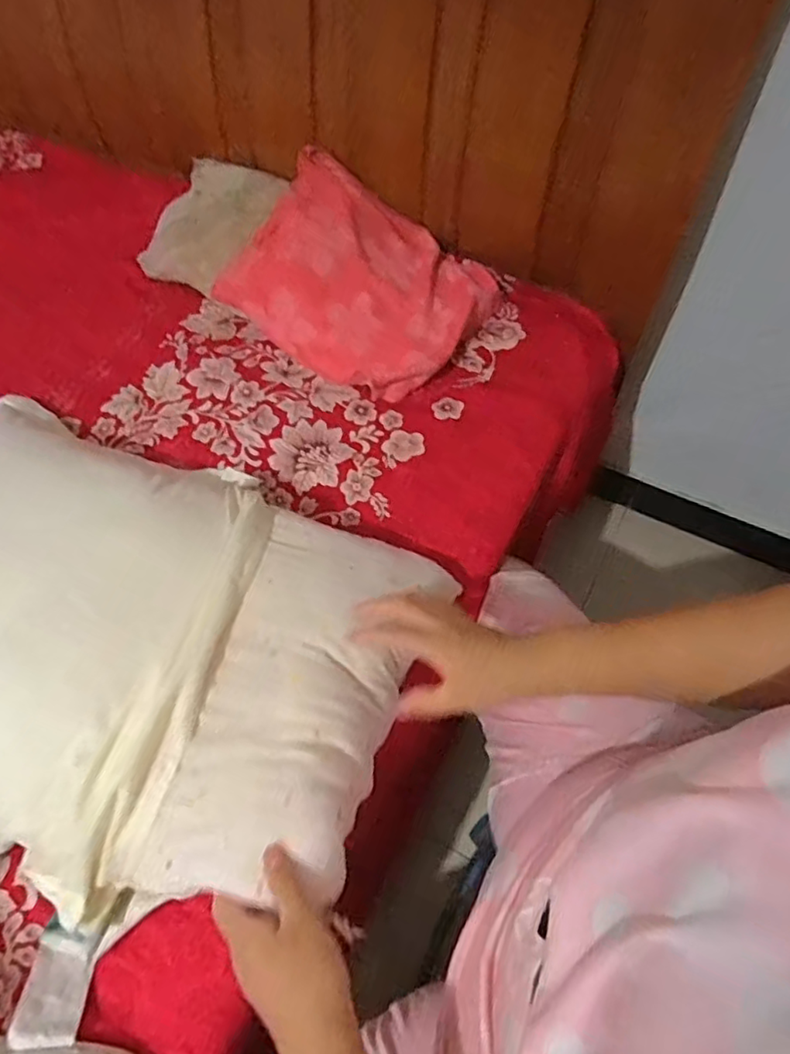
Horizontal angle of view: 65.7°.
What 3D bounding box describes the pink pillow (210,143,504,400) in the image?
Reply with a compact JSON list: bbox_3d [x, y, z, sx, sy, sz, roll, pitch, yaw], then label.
[{"bbox_3d":[-0.059,-0.371,0.906,0.365,0.145,0.273,29,63,19],"label":"pink pillow"}]

